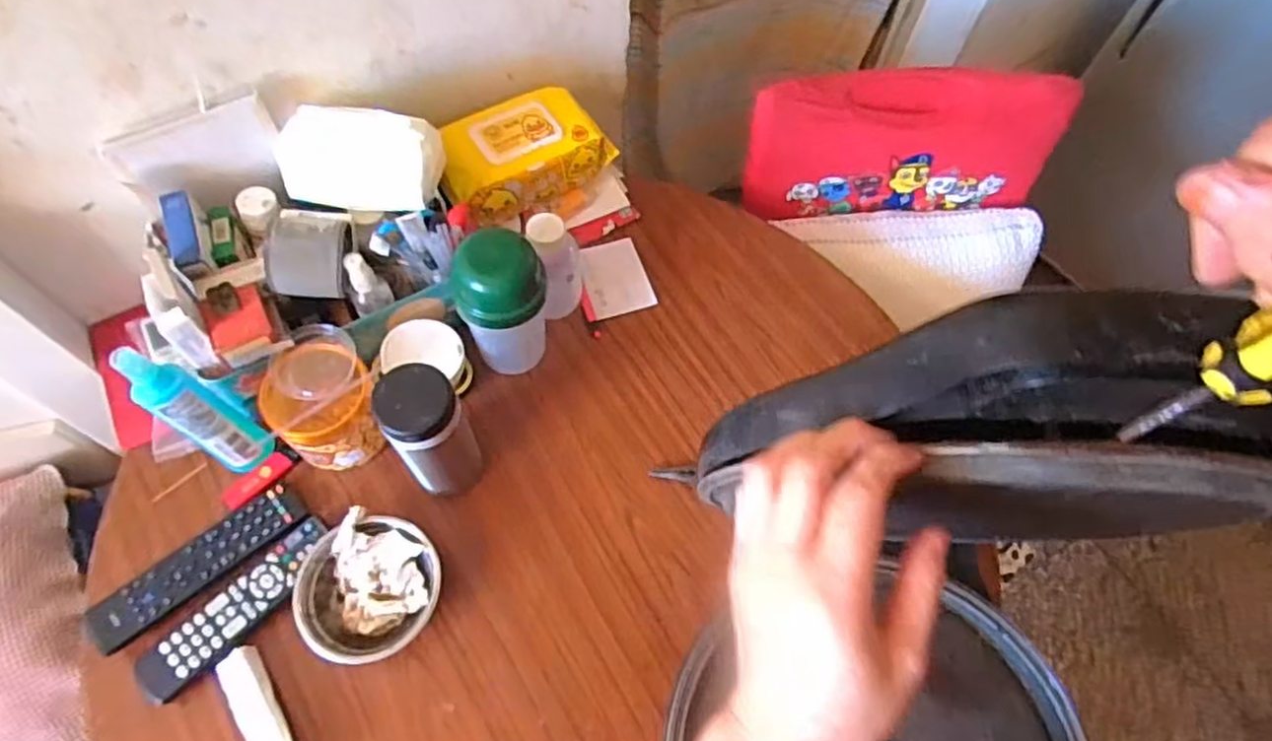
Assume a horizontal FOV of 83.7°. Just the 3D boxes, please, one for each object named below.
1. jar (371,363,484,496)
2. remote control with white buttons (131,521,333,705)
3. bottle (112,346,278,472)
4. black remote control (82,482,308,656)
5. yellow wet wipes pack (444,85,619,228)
[{"bbox_3d":[-0.183,0.059,0.644,0.065,0.173,0.058,-25,67,-14],"label":"jar"},{"bbox_3d":[-0.362,0.214,0.649,0.041,0.016,0.187,38,68,15],"label":"remote control with white buttons"},{"bbox_3d":[-0.388,0.039,0.635,0.039,0.194,0.048,30,66,12],"label":"bottle"},{"bbox_3d":[-0.407,0.180,0.659,0.196,0.022,0.050,-38,71,-19],"label":"black remote control"},{"bbox_3d":[-0.131,-0.253,0.840,0.206,0.081,0.098,-29,68,-16],"label":"yellow wet wipes pack"}]

